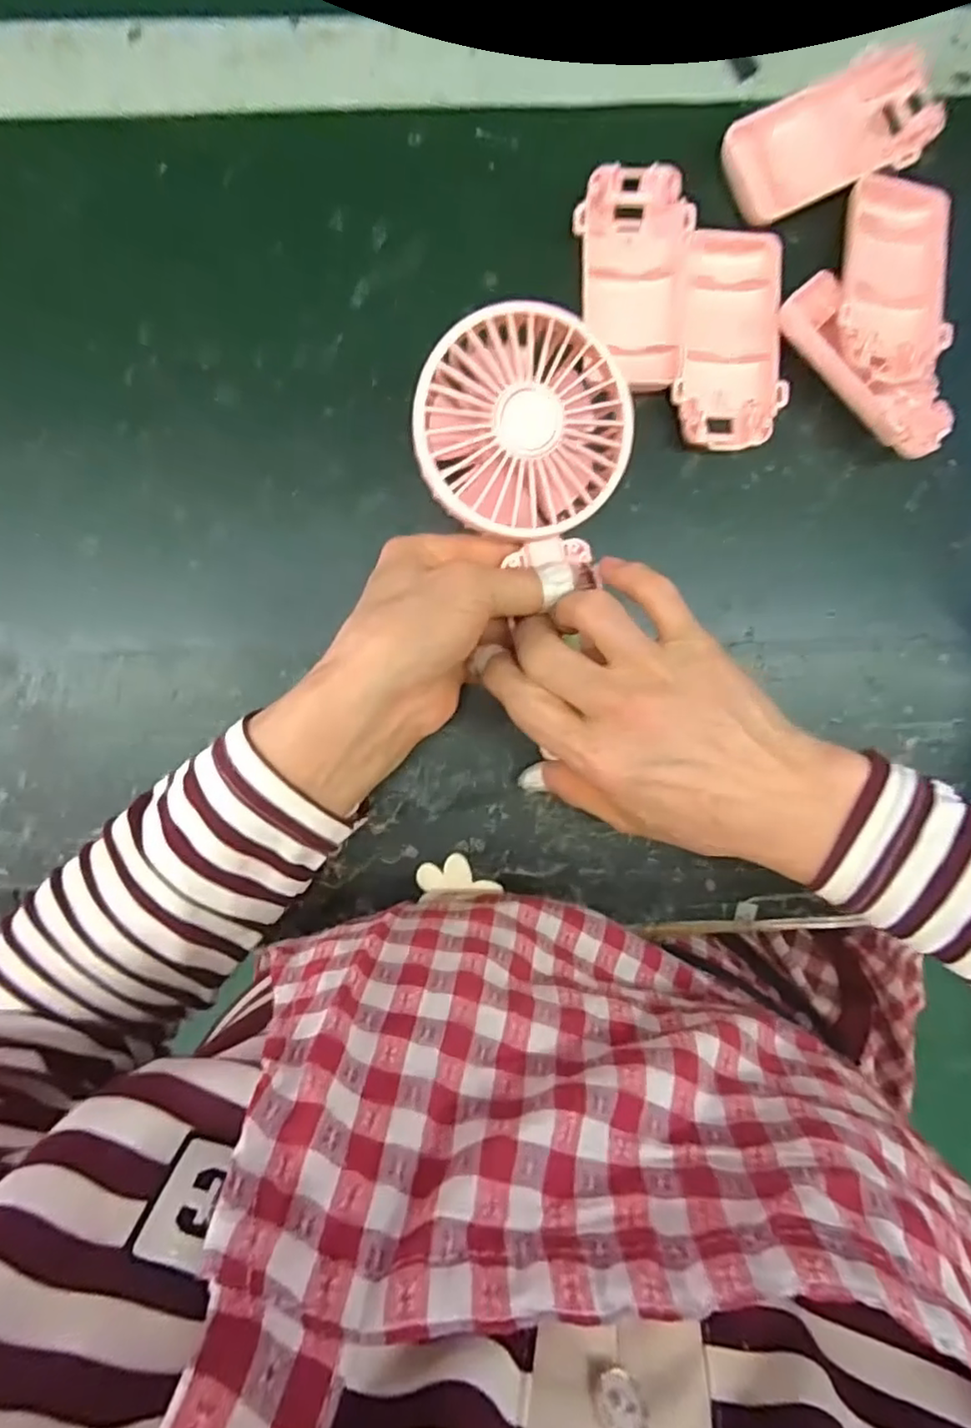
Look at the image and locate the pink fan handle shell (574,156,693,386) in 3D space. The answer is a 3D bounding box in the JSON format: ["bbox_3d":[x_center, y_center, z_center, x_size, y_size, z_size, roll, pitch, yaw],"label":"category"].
[{"bbox_3d":[0.068,-0.201,0.301,0.050,0.014,0.095,1,93,-1],"label":"pink fan handle shell"}]

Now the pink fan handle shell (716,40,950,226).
[{"bbox_3d":[0.161,-0.269,0.302,0.095,0.012,0.049,-25,93,0],"label":"pink fan handle shell"}]

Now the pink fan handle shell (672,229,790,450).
[{"bbox_3d":[0.113,-0.175,0.304,0.049,0.015,0.098,-2,93,-1],"label":"pink fan handle shell"}]

